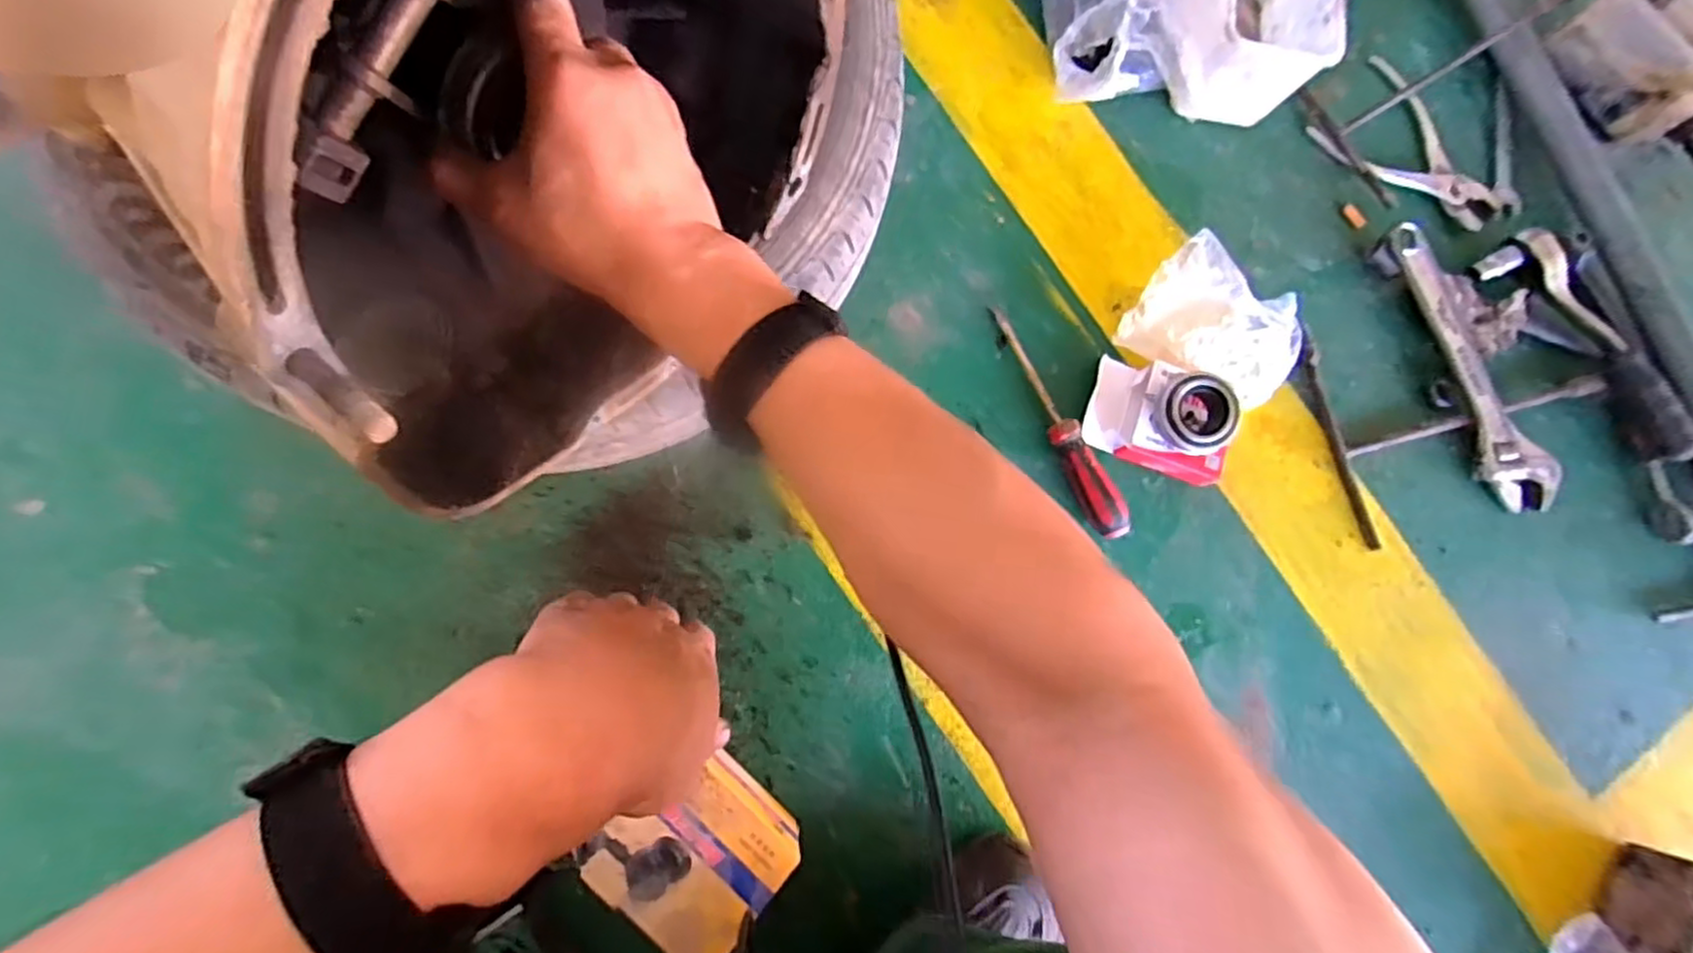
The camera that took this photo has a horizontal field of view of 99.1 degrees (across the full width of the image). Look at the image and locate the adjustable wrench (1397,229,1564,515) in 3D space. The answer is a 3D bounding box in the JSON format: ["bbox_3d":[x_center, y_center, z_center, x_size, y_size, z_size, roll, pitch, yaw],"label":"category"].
[{"bbox_3d":[0.582,-0.102,0.671,0.058,0.030,0.287,-22,85,-9],"label":"adjustable wrench"}]

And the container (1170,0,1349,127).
[{"bbox_3d":[0.361,-0.411,0.656,0.123,0.107,0.179,18,81,-4],"label":"container"}]

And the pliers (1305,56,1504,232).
[{"bbox_3d":[0.550,-0.307,0.694,0.097,0.011,0.188,-44,89,-10],"label":"pliers"}]

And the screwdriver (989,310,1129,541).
[{"bbox_3d":[0.183,-0.051,0.624,0.032,0.030,0.220,-22,85,-9],"label":"screwdriver"}]

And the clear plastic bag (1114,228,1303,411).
[{"bbox_3d":[0.332,-0.134,0.639,0.149,0.062,0.109,25,80,-2],"label":"clear plastic bag"}]

